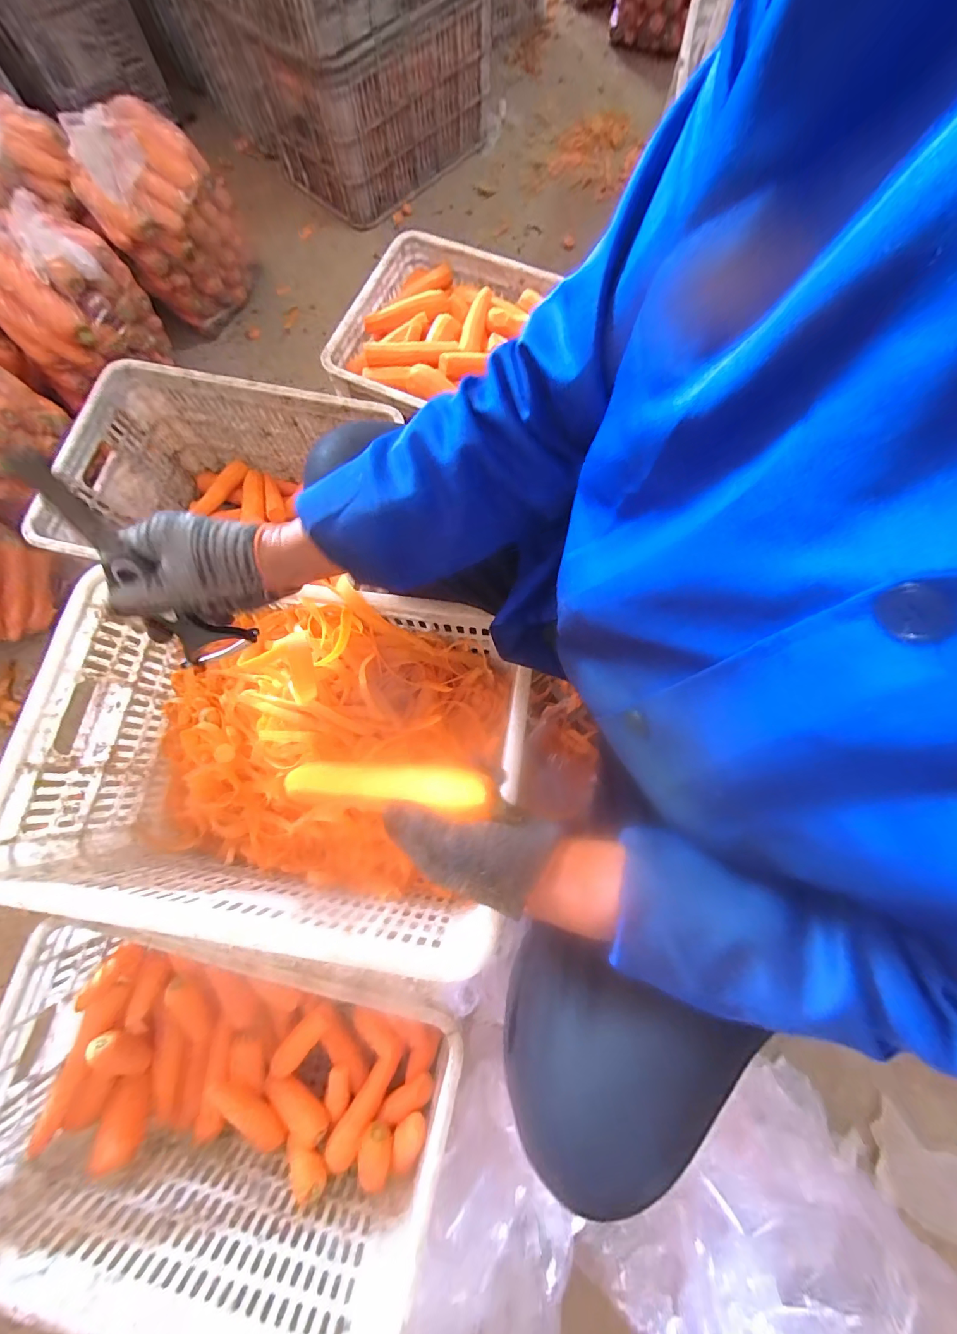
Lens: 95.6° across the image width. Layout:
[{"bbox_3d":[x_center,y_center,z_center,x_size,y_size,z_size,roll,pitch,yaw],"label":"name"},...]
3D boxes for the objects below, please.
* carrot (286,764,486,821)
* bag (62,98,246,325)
[{"bbox_3d":[-0.073,0.091,0.338,0.151,0.022,0.031,2,76,5],"label":"carrot"},{"bbox_3d":[-0.654,-0.955,0.944,0.272,0.298,0.204,-32,78,-8],"label":"bag"}]

